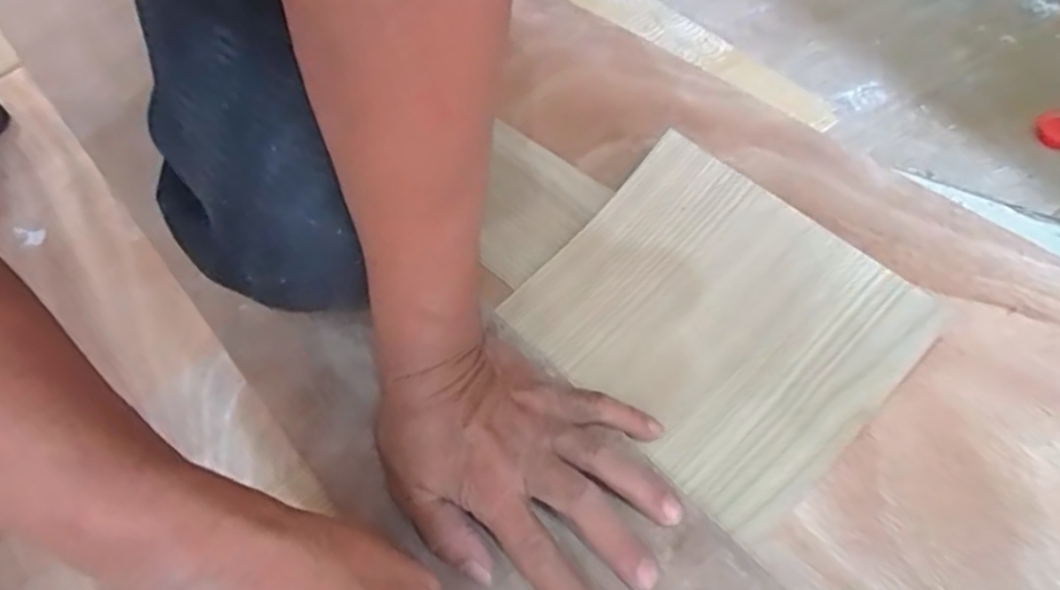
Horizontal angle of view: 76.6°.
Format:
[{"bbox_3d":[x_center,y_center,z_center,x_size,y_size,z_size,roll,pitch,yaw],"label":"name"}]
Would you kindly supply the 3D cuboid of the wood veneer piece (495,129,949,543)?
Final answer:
[{"bbox_3d":[0.106,0.008,0.408,0.163,0.053,0.206,-37,58,-22],"label":"wood veneer piece"}]

